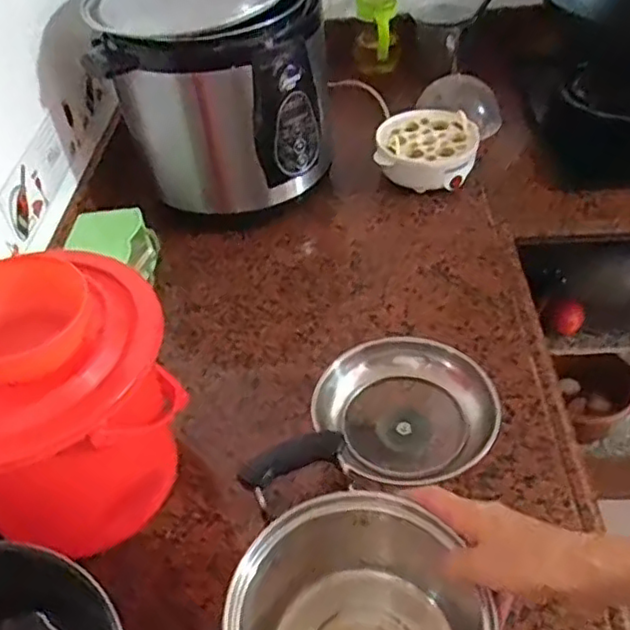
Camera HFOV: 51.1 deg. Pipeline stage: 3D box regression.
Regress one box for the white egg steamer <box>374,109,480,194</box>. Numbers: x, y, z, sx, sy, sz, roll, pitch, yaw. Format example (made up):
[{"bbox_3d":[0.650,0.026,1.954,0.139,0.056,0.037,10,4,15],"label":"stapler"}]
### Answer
[{"bbox_3d":[0.162,-0.242,0.960,0.142,0.066,0.125,5,46,10],"label":"white egg steamer"}]

